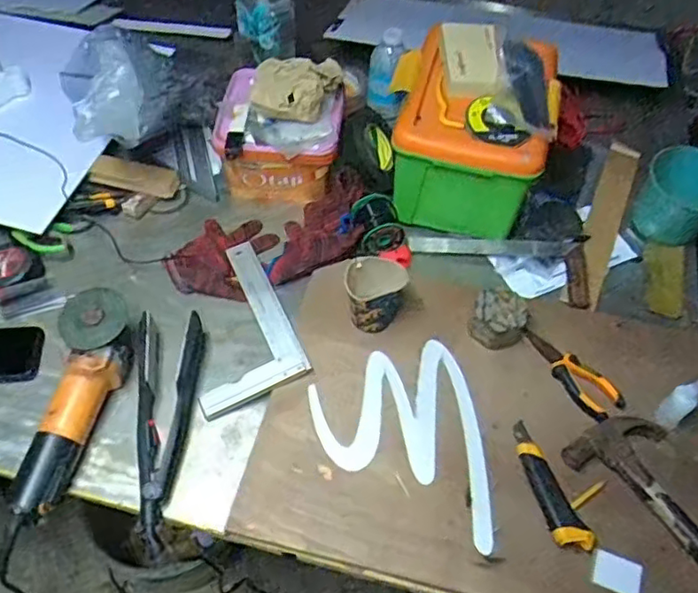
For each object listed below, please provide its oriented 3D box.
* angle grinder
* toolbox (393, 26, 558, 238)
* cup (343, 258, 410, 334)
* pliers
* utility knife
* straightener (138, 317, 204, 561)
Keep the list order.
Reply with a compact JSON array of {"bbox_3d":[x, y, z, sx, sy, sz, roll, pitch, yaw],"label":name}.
[{"bbox_3d":[-0.335,0.131,0.781,0.084,0.095,0.273,8,58,3],"label":"angle grinder"},{"bbox_3d":[0.186,-0.246,0.985,0.207,0.176,0.247,13,59,6],"label":"toolbox"},{"bbox_3d":[0.036,-0.002,0.847,0.078,0.070,0.075,1,56,-1],"label":"cup"},{"bbox_3d":[0.296,0.094,0.846,0.047,0.014,0.154,-29,62,-19],"label":"pliers"},{"bbox_3d":[0.234,0.222,0.757,0.040,0.019,0.161,-15,50,-7],"label":"utility knife"},{"bbox_3d":[-0.235,0.155,0.791,0.081,0.047,0.293,0,58,-2],"label":"straightener"}]

